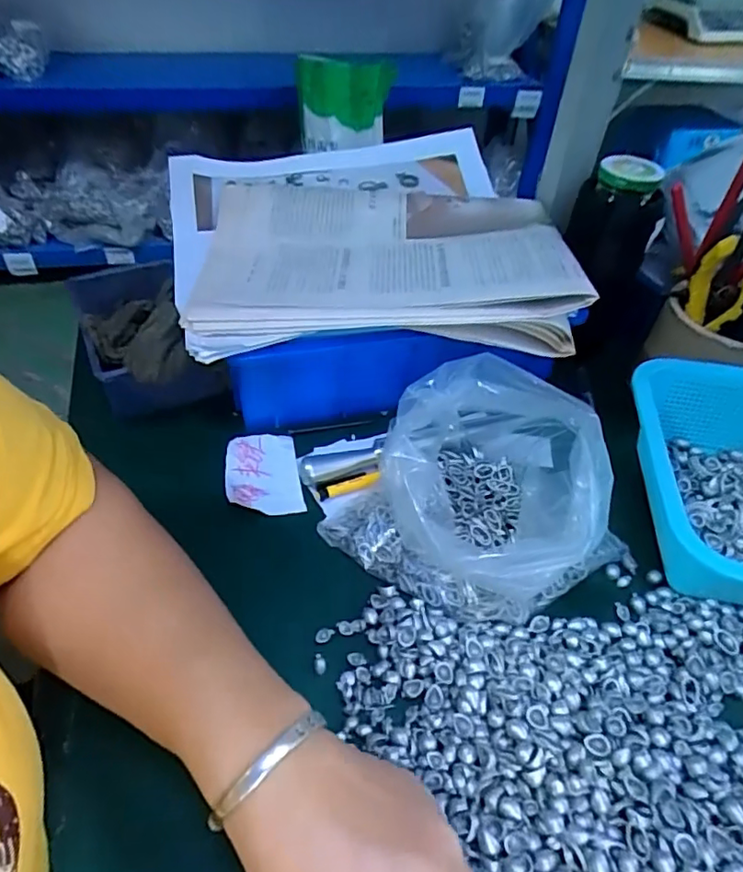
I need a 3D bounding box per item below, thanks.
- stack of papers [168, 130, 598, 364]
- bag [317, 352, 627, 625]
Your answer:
[{"bbox_3d":[-0.014,-0.172,0.480,0.309,0.043,0.284,-2,46,-6],"label":"stack of papers"},{"bbox_3d":[0.079,0.027,0.373,0.166,0.087,0.157,27,51,22],"label":"bag"}]

